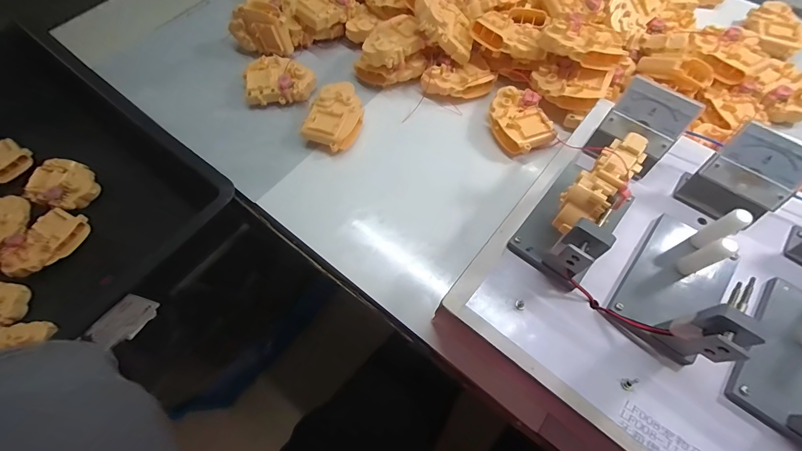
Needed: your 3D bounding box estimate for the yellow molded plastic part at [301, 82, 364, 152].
[{"bbox_3d":[-0.087,-0.145,0.471,0.072,0.041,0.095,24,66,14],"label":"yellow molded plastic part"}]

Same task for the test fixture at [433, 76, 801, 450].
[{"bbox_3d":[0.272,0.085,0.295,0.393,0.155,0.278,36,70,19],"label":"test fixture"}]

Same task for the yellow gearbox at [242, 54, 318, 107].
[{"bbox_3d":[-0.172,-0.208,0.497,0.093,0.033,0.064,-7,63,-1],"label":"yellow gearbox"}]

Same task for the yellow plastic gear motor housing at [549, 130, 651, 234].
[{"bbox_3d":[0.165,-0.033,0.282,0.096,0.032,0.036,-42,69,-17],"label":"yellow plastic gear motor housing"}]

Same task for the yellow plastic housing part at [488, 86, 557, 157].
[{"bbox_3d":[0.156,-0.137,0.464,0.069,0.040,0.099,-26,65,-11],"label":"yellow plastic housing part"}]

